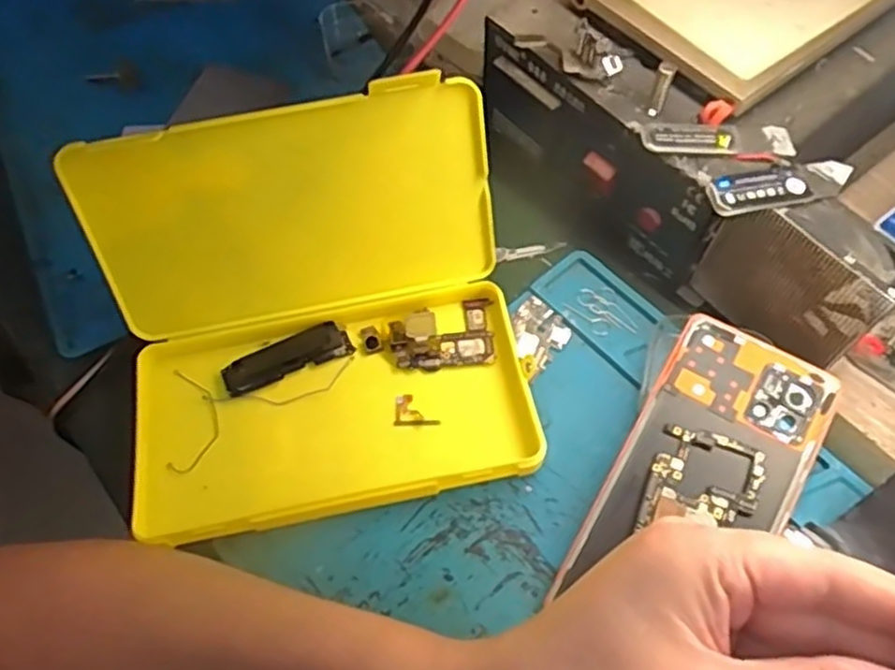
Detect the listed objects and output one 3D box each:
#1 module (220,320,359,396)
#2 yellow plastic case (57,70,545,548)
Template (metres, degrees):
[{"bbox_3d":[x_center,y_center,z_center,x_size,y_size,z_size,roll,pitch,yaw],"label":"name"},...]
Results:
[{"bbox_3d":[-0.083,0.011,0.375,0.066,0.007,0.019,-22,62,-11],"label":"module"},{"bbox_3d":[-0.061,-0.008,0.329,0.189,0.108,0.149,-10,60,-5],"label":"yellow plastic case"}]

